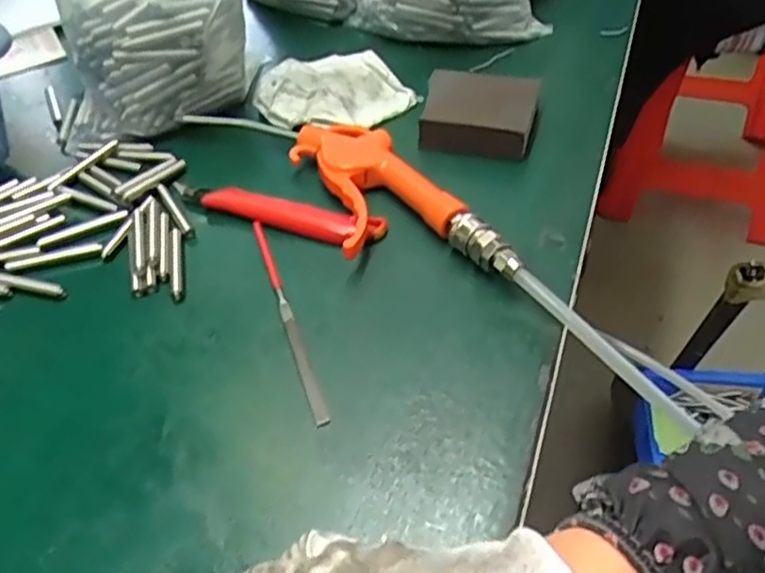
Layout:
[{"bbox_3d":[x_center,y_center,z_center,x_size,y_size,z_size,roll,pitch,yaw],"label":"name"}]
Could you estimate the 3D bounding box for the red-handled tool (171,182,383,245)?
[{"bbox_3d":[-0.072,-0.048,0.441,0.151,0.015,0.022,14,48,17],"label":"red-handled tool"}]

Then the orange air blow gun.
[{"bbox_3d":[-0.002,-0.050,0.432,0.075,0.027,0.184,-24,48,-19],"label":"orange air blow gun"}]

